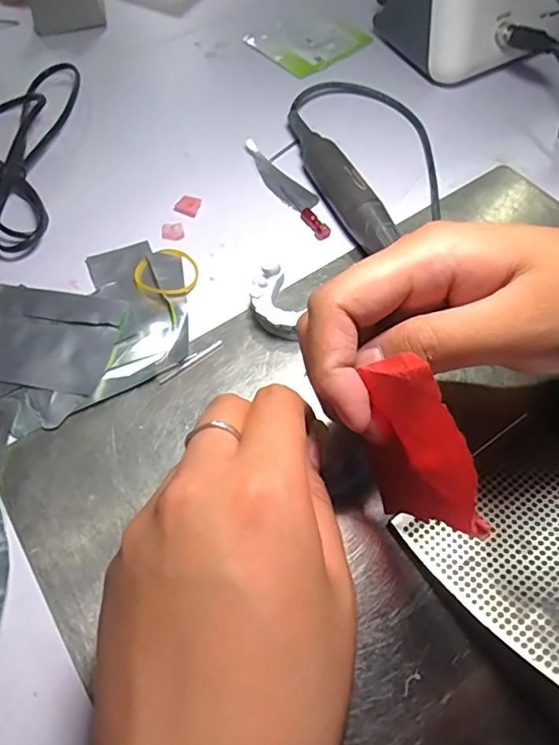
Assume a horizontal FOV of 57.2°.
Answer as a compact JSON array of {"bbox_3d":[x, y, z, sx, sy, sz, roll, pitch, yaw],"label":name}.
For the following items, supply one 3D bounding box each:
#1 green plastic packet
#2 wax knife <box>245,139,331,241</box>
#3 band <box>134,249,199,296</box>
[{"bbox_3d":[0.025,-0.305,0.470,0.088,0.006,0.082,-38,67,-19],"label":"green plastic packet"},{"bbox_3d":[0.008,-0.135,0.369,0.022,0.007,0.105,-29,65,-15],"label":"wax knife"},{"bbox_3d":[-0.073,-0.065,0.331,0.040,0.005,0.041,0,61,0],"label":"band"}]

